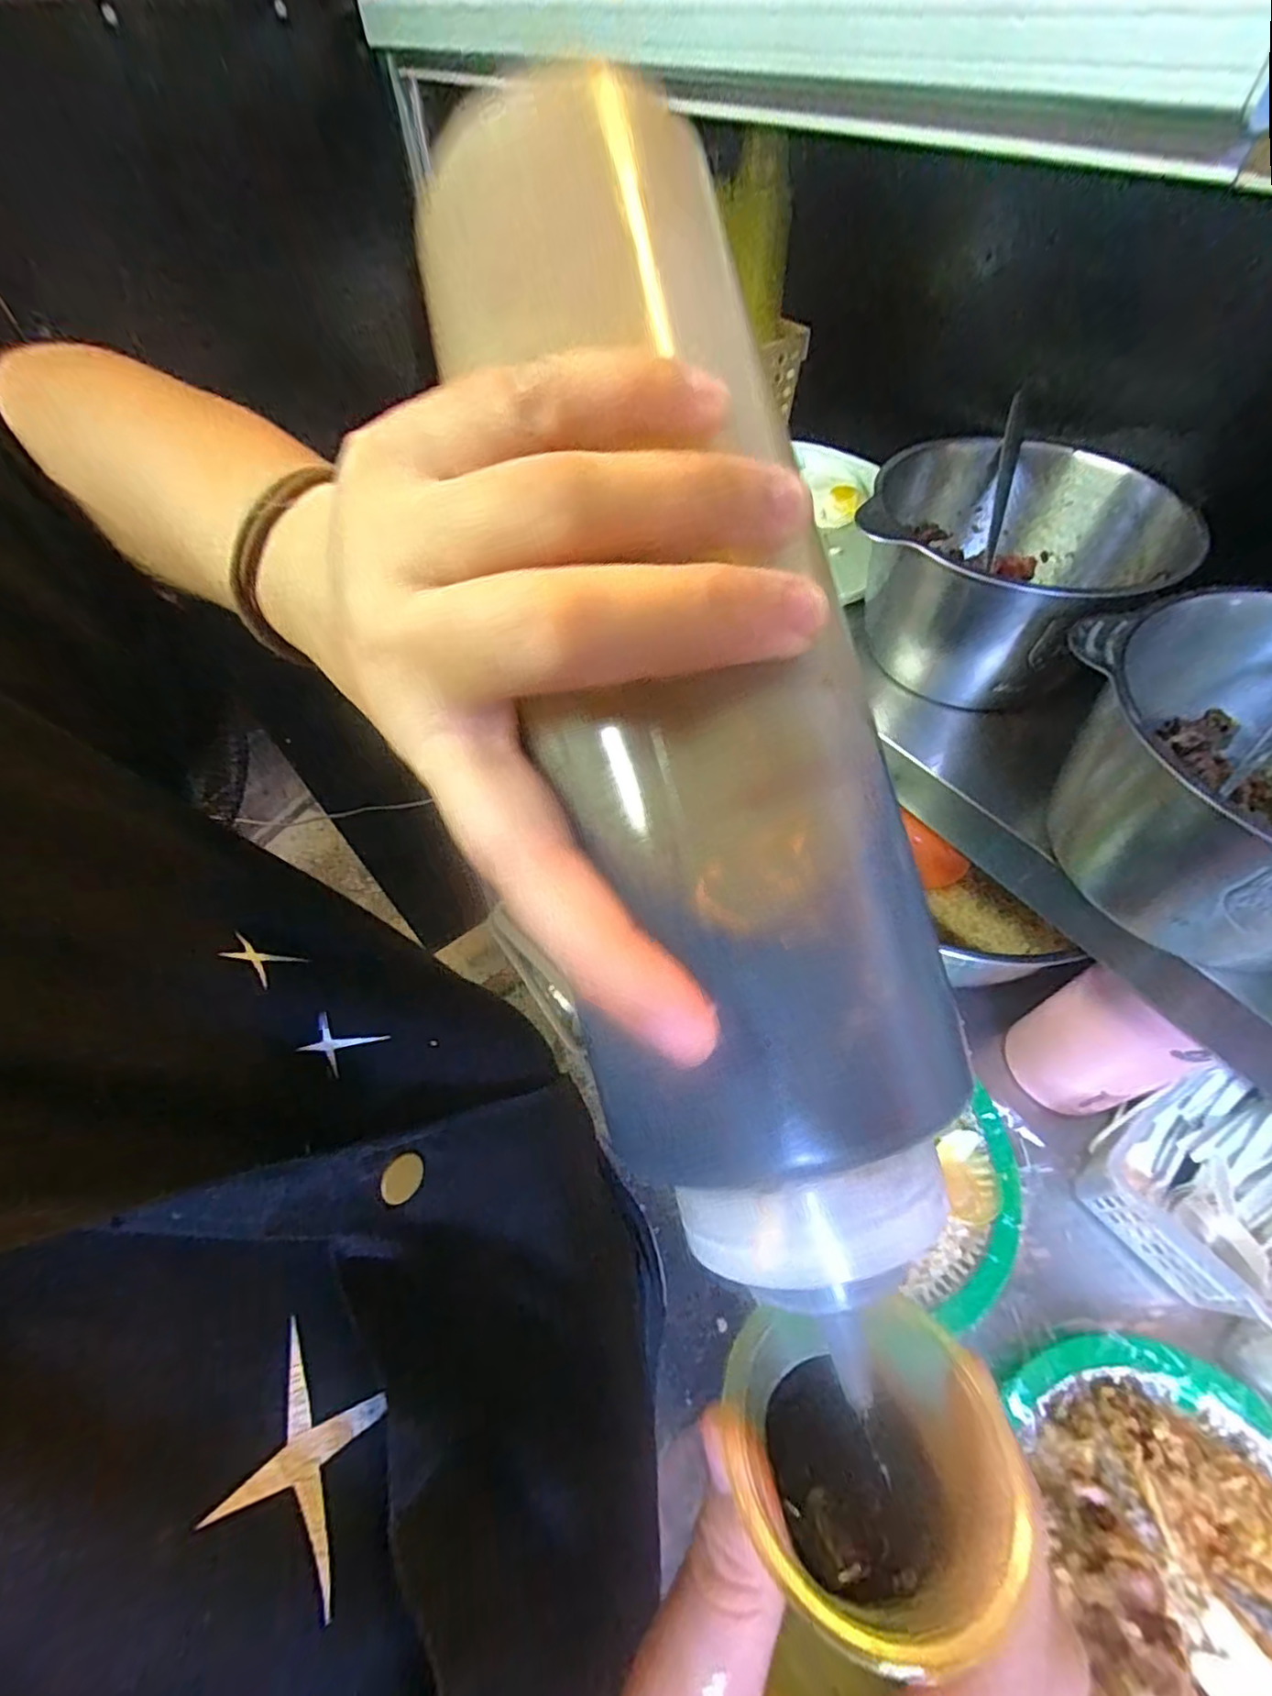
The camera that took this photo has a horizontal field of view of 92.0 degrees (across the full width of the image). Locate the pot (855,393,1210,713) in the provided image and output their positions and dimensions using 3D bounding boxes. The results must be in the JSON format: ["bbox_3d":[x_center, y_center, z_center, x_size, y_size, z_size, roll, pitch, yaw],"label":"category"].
[{"bbox_3d":[0.223,-0.168,0.392,0.159,0.108,0.164,26,60,17],"label":"pot"}]

